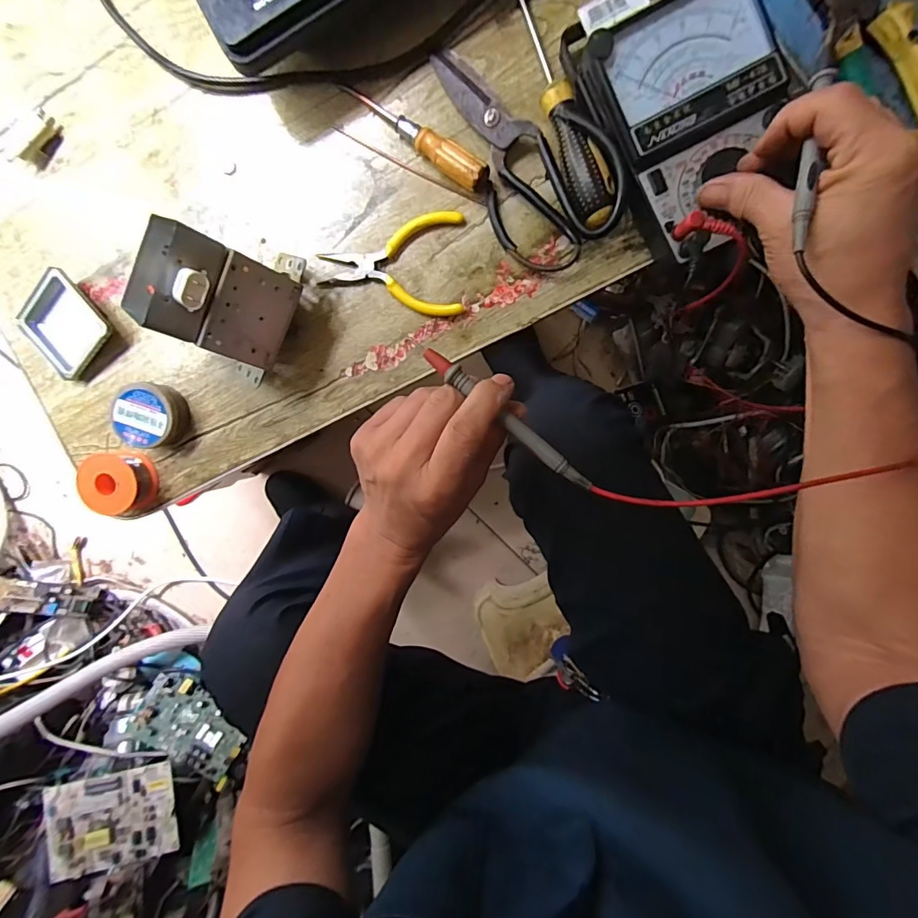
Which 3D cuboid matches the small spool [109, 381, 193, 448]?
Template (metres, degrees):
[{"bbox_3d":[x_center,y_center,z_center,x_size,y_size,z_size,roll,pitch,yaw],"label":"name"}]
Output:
[{"bbox_3d":[-0.265,-0.038,0.394,0.050,0.031,0.052,0,96,4],"label":"small spool"}]

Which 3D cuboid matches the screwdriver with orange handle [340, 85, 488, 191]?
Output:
[{"bbox_3d":[-0.035,-0.253,0.357,0.134,0.022,0.020,37,97,0],"label":"screwdriver with orange handle"}]

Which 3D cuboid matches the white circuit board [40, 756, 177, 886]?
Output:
[{"bbox_3d":[-0.588,0.613,0.777,0.191,0.016,0.148,-6,85,-11],"label":"white circuit board"}]

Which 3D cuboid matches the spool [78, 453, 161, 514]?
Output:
[{"bbox_3d":[-0.301,0.021,0.403,0.052,0.030,0.051,0,96,4],"label":"spool"}]

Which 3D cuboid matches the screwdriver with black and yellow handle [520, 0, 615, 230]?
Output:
[{"bbox_3d":[0.078,-0.259,0.345,0.027,0.031,0.175,-17,94,6],"label":"screwdriver with black and yellow handle"}]

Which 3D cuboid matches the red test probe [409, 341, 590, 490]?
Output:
[{"bbox_3d":[0.026,-0.026,0.277,0.133,0.006,0.011,40,97,2],"label":"red test probe"}]

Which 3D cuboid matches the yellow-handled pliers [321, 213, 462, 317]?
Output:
[{"bbox_3d":[-0.056,-0.157,0.377,0.117,0.009,0.079,-3,96,4],"label":"yellow-handled pliers"}]

